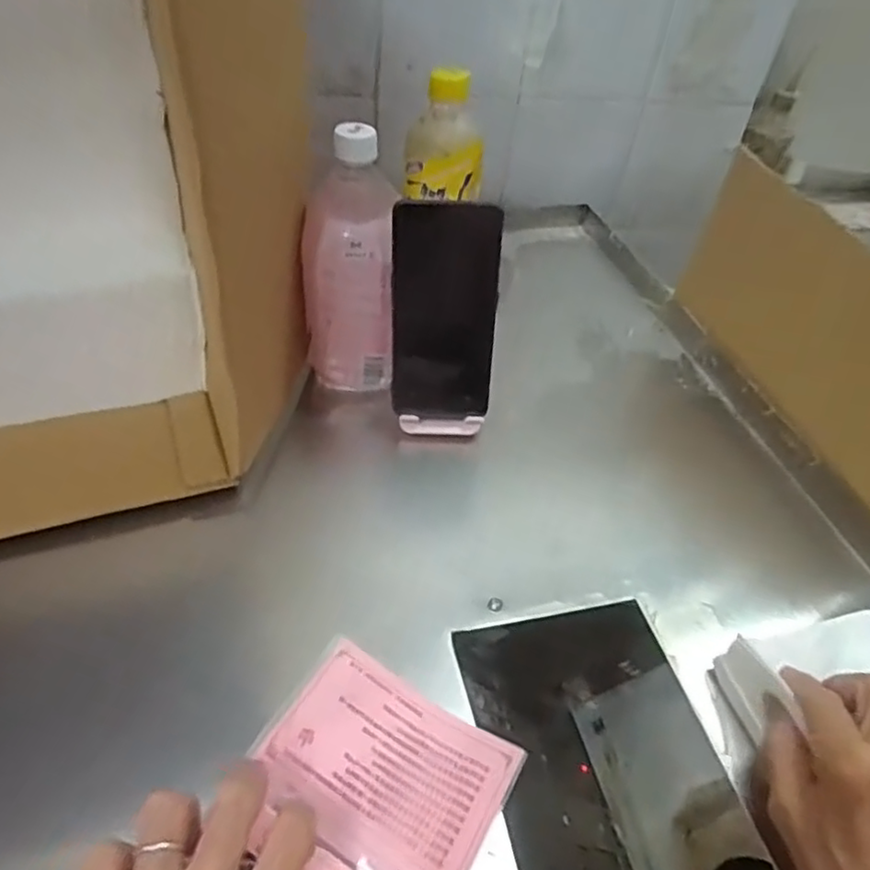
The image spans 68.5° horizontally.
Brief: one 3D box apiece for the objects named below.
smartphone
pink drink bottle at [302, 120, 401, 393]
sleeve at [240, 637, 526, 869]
[{"bbox_3d":[0.007,-0.087,0.475,0.076,0.162,0.004,1,28,-3],"label":"smartphone"},{"bbox_3d":[-0.064,-0.126,0.499,0.068,0.197,0.060,5,43,-2],"label":"pink drink bottle"},{"bbox_3d":[-0.044,0.188,0.302,0.119,0.016,0.156,26,46,19],"label":"sleeve"}]

